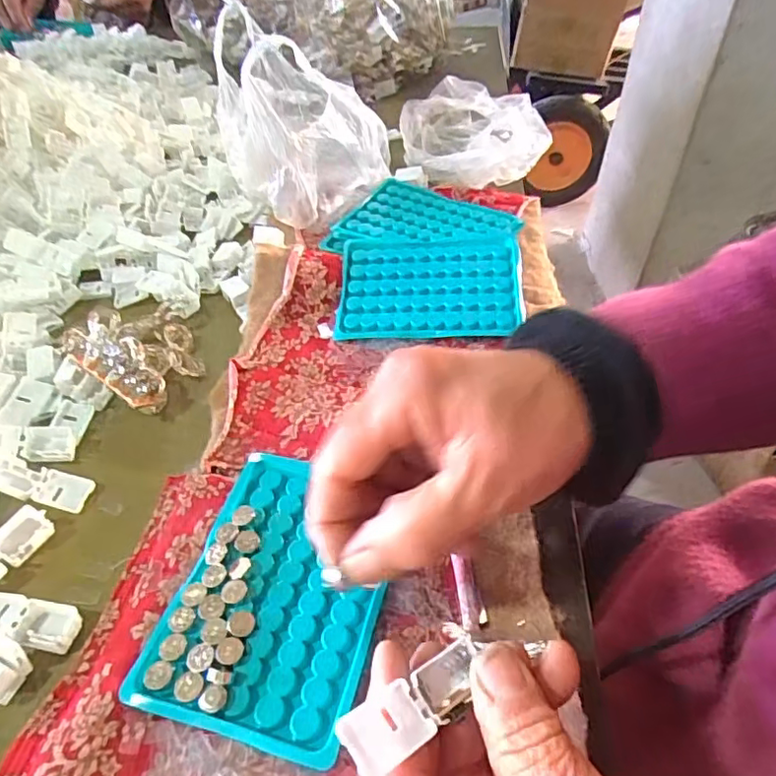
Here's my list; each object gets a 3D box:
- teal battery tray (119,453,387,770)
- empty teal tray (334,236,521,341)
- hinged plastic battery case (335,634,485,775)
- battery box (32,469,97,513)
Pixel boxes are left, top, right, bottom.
[{"bbox_3d":[-0.050,0.089,0.268,0.093,0.008,0.129,10,46,11],"label":"teal battery tray"},{"bbox_3d":[0.029,-0.075,0.417,0.125,0.017,0.093,2,45,3],"label":"empty teal tray"},{"bbox_3d":[0.010,0.102,0.187,0.055,0.009,0.019,-19,45,-39],"label":"hinged plastic battery case"},{"bbox_3d":[-0.181,0.057,0.321,0.029,0.008,0.021,8,46,9],"label":"battery box"}]

